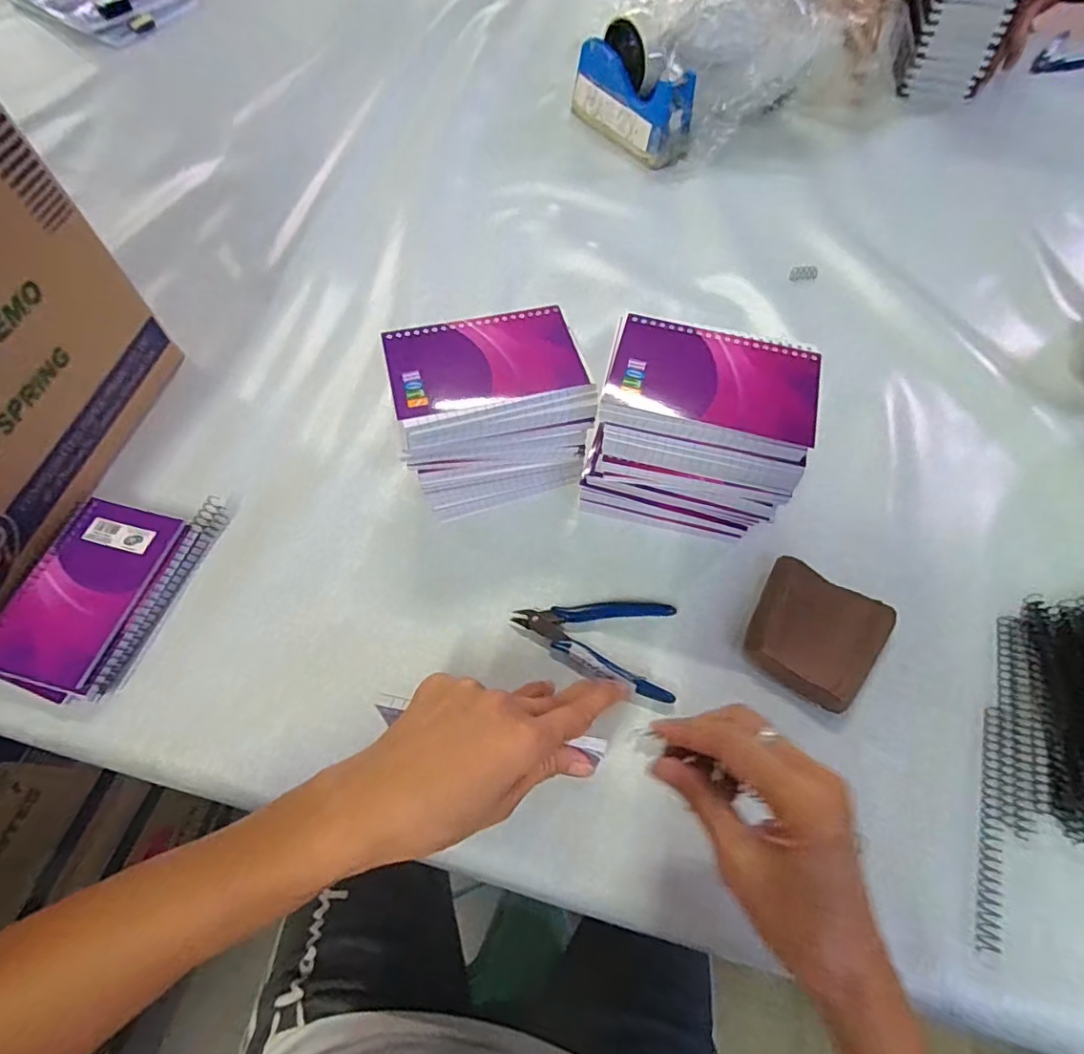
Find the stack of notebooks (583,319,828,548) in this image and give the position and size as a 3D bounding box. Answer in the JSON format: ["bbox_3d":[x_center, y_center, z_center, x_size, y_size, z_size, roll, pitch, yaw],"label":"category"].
[{"bbox_3d":[0.106,-0.059,0.410,0.137,0.140,0.094,12,63,5],"label":"stack of notebooks"}]

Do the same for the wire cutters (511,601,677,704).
[{"bbox_3d":[0.038,0.082,0.403,0.114,0.009,0.069,7,63,2],"label":"wire cutters"}]

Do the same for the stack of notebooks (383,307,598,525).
[{"bbox_3d":[-0.041,-0.083,0.424,0.136,0.115,0.091,-15,64,-9],"label":"stack of notebooks"}]

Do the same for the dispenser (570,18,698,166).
[{"bbox_3d":[0.109,-0.518,0.659,0.059,0.091,0.161,-37,69,-18],"label":"dispenser"}]

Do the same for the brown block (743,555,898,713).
[{"bbox_3d":[0.196,0.077,0.402,0.085,0.022,0.090,34,67,15],"label":"brown block"}]

